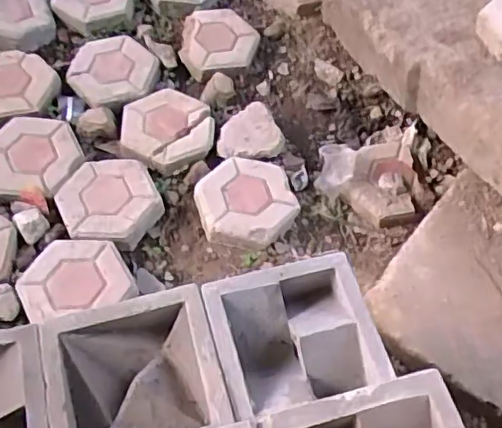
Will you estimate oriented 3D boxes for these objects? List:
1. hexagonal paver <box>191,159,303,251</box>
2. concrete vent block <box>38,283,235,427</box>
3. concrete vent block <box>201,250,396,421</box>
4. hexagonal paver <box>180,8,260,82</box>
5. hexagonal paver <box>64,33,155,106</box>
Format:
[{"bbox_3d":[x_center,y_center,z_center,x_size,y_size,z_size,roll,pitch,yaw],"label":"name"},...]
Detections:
[{"bbox_3d":[-0.010,-0.028,1.271,0.203,0.047,0.208,-15,60,-14],"label":"hexagonal paver"},{"bbox_3d":[-0.139,0.193,0.723,0.194,0.076,0.169,-11,59,-12],"label":"concrete vent block"},{"bbox_3d":[0.052,0.156,0.764,0.197,0.071,0.170,-12,59,-13],"label":"concrete vent block"},{"bbox_3d":[-0.077,-0.429,1.478,0.199,0.055,0.200,-11,59,-12],"label":"hexagonal paver"},{"bbox_3d":[-0.320,-0.338,1.392,0.208,0.053,0.201,41,63,20],"label":"hexagonal paver"}]

